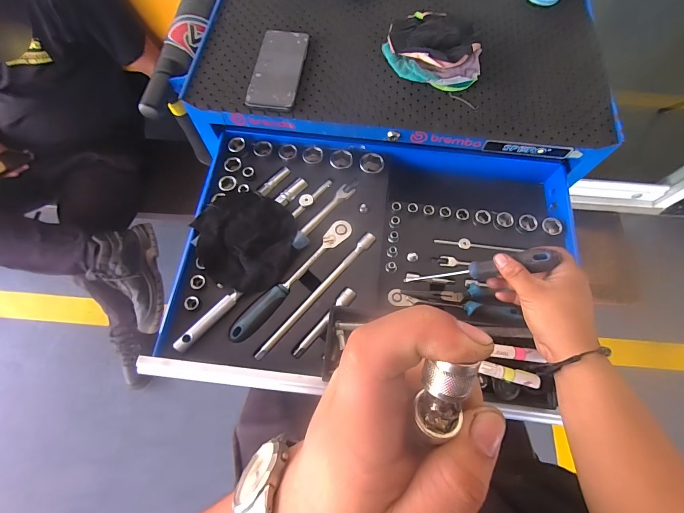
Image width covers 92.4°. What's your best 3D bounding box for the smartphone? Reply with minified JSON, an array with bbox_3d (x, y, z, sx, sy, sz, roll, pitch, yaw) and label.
[{"bbox_3d":[-0.102,-0.305,0.531,0.075,0.012,0.161,7,68,2],"label":"smartphone"}]

